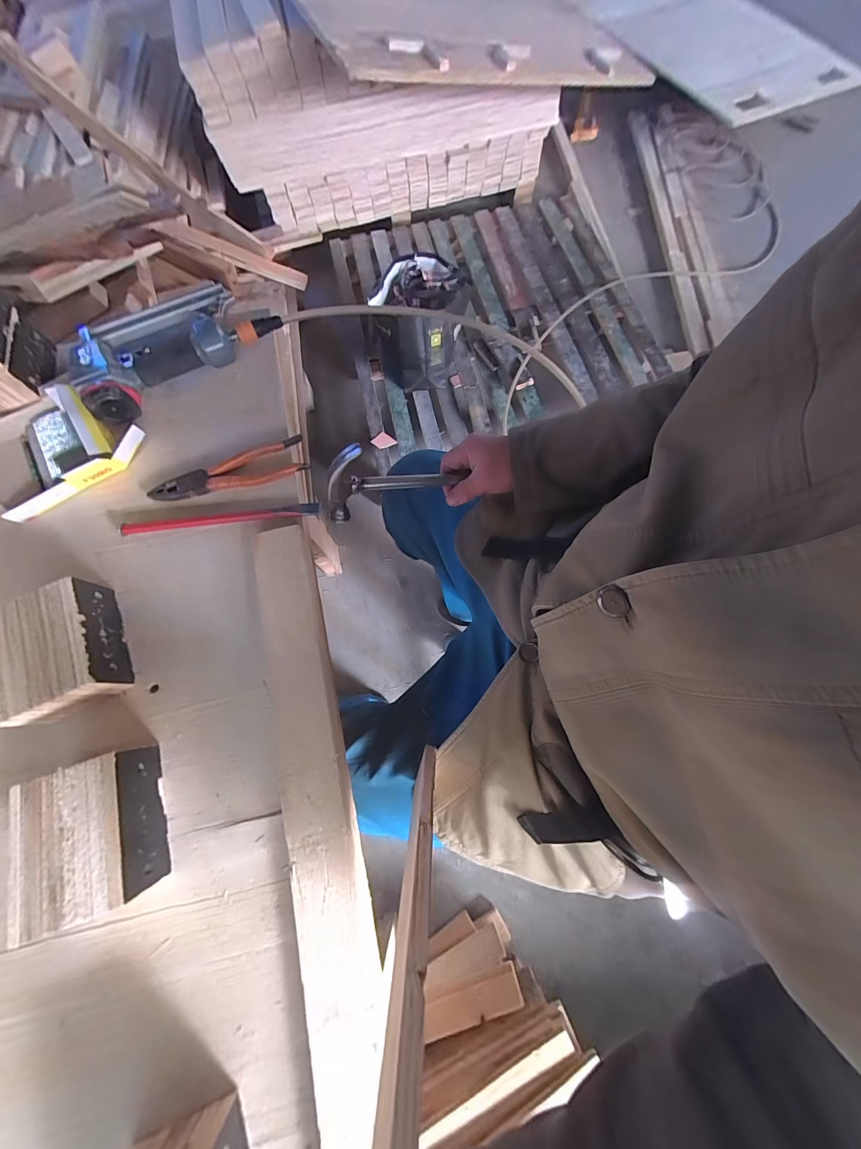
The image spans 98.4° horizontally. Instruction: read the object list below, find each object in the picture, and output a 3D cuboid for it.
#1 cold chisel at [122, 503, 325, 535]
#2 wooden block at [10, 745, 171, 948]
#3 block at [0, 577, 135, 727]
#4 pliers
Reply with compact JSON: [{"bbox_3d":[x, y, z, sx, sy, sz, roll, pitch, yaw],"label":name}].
[{"bbox_3d":[-0.259,-0.069,0.462,0.241,0.014,0.016,-7,73,-2],"label":"cold chisel"},{"bbox_3d":[-0.307,0.234,0.341,0.095,0.062,0.122,-17,74,-5],"label":"wooden block"},{"bbox_3d":[-0.387,0.082,0.390,0.096,0.064,0.124,-25,75,-7],"label":"block"},{"bbox_3d":[-0.256,-0.129,0.478,0.191,0.015,0.051,-17,74,-5],"label":"pliers"}]

